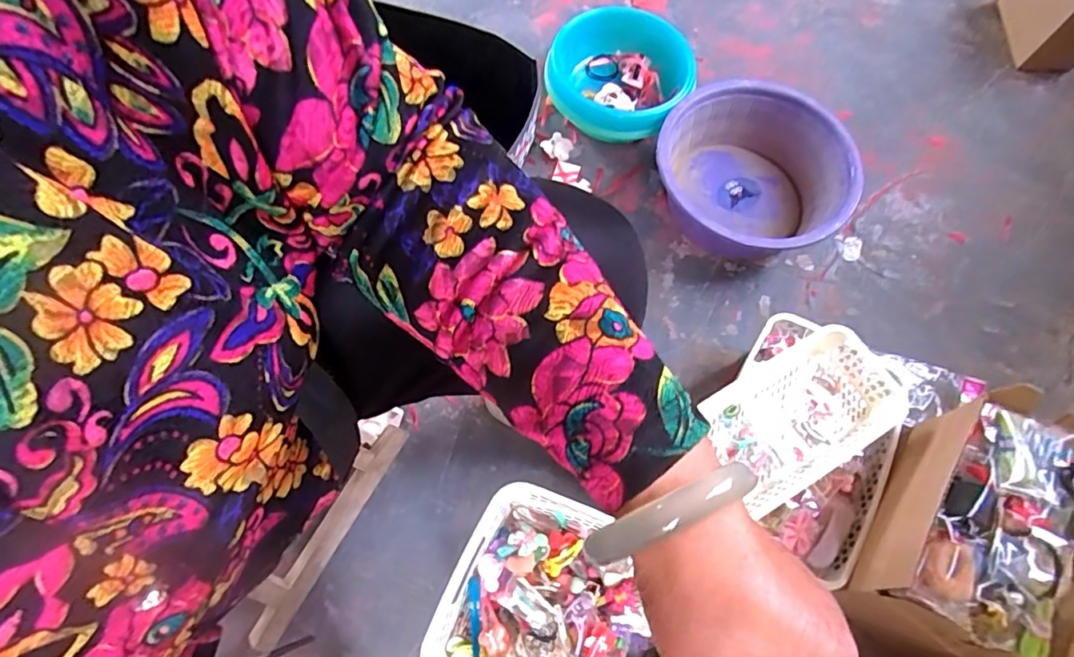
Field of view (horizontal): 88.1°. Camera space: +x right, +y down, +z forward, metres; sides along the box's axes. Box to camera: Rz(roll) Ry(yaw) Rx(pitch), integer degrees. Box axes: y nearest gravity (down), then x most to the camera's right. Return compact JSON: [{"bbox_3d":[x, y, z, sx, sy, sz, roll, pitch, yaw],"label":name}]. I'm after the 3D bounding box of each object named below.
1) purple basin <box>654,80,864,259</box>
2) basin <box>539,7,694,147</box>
[{"bbox_3d":[0.314,-0.234,0.833,0.264,0.131,0.269,0,72,-1],"label":"purple basin"},{"bbox_3d":[0.127,-0.415,0.905,0.229,0.104,0.219,0,72,-1],"label":"basin"}]

